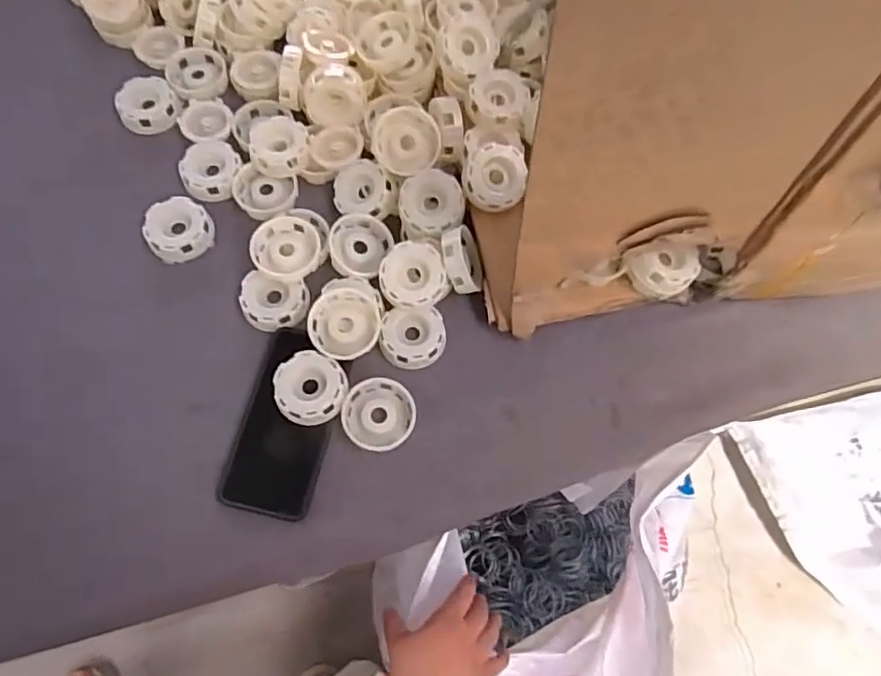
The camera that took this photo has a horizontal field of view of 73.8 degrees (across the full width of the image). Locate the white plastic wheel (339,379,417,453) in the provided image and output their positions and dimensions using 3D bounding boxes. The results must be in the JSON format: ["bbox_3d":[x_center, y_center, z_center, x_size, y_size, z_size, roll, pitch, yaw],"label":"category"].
[{"bbox_3d":[-0.053,0.066,0.509,0.059,0.019,0.063,0,68,0],"label":"white plastic wheel"}]

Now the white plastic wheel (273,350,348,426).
[{"bbox_3d":[-0.109,0.044,0.506,0.058,0.029,0.058,0,68,0],"label":"white plastic wheel"}]

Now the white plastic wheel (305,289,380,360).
[{"bbox_3d":[-0.085,-0.010,0.523,0.062,0.021,0.061,0,68,0],"label":"white plastic wheel"}]

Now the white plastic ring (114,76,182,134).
[{"bbox_3d":[-0.305,-0.245,0.613,0.061,0.023,0.058,0,68,0],"label":"white plastic ring"}]

